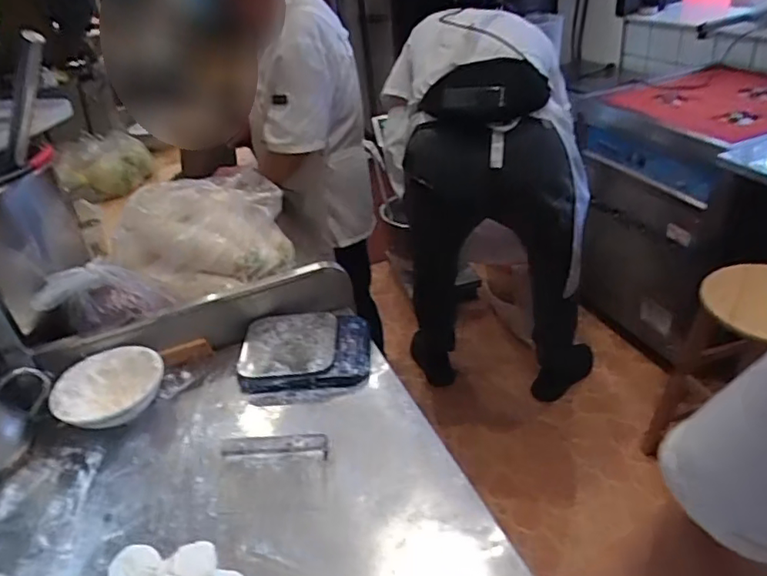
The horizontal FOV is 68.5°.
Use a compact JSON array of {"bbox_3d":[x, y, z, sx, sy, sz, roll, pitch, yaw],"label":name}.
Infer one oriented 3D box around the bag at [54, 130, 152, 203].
[{"bbox_3d":[-0.819,-0.364,1.659,0.262,0.157,0.178,-23,36,-21],"label":"bag"}]

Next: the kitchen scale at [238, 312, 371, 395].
[{"bbox_3d":[-0.124,0.102,0.916,0.204,0.045,0.173,-7,34,2],"label":"kitchen scale"}]

